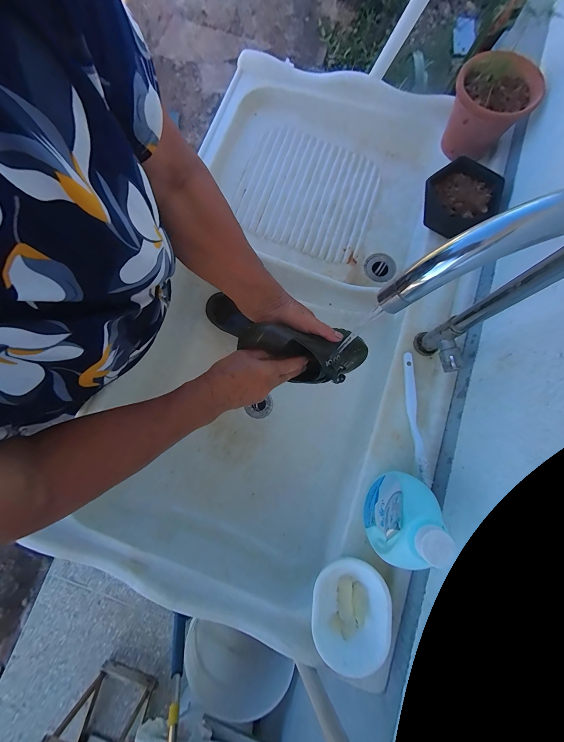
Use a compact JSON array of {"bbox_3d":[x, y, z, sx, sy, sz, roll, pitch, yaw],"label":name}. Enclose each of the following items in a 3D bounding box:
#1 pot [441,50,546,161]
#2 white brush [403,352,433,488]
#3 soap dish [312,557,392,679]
[{"bbox_3d":[0.357,-0.459,0.490,0.121,0.110,0.131,0,79,1],"label":"pot"},{"bbox_3d":[0.207,0.069,0.430,0.017,0.031,0.200,2,64,1],"label":"white brush"},{"bbox_3d":[0.093,0.327,0.375,0.100,0.025,0.127,3,79,1],"label":"soap dish"}]

